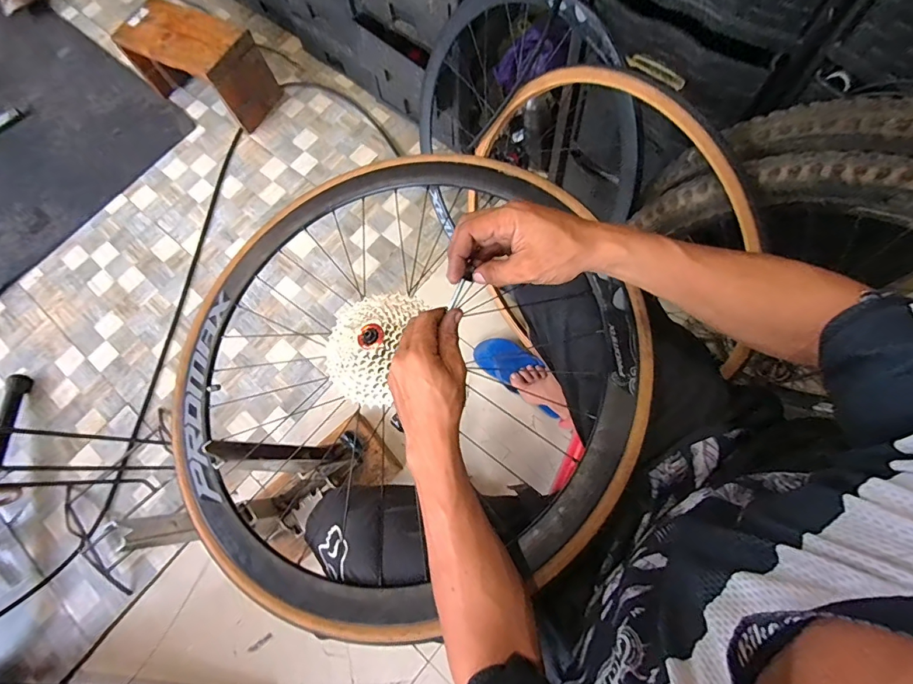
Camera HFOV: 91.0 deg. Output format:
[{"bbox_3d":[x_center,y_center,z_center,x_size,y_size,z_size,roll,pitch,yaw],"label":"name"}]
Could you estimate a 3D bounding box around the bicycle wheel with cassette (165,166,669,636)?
[{"bbox_3d":[-0.101,0.019,0.601,0.628,0.138,0.624,-1,72,2],"label":"bicycle wheel with cassette"}]

